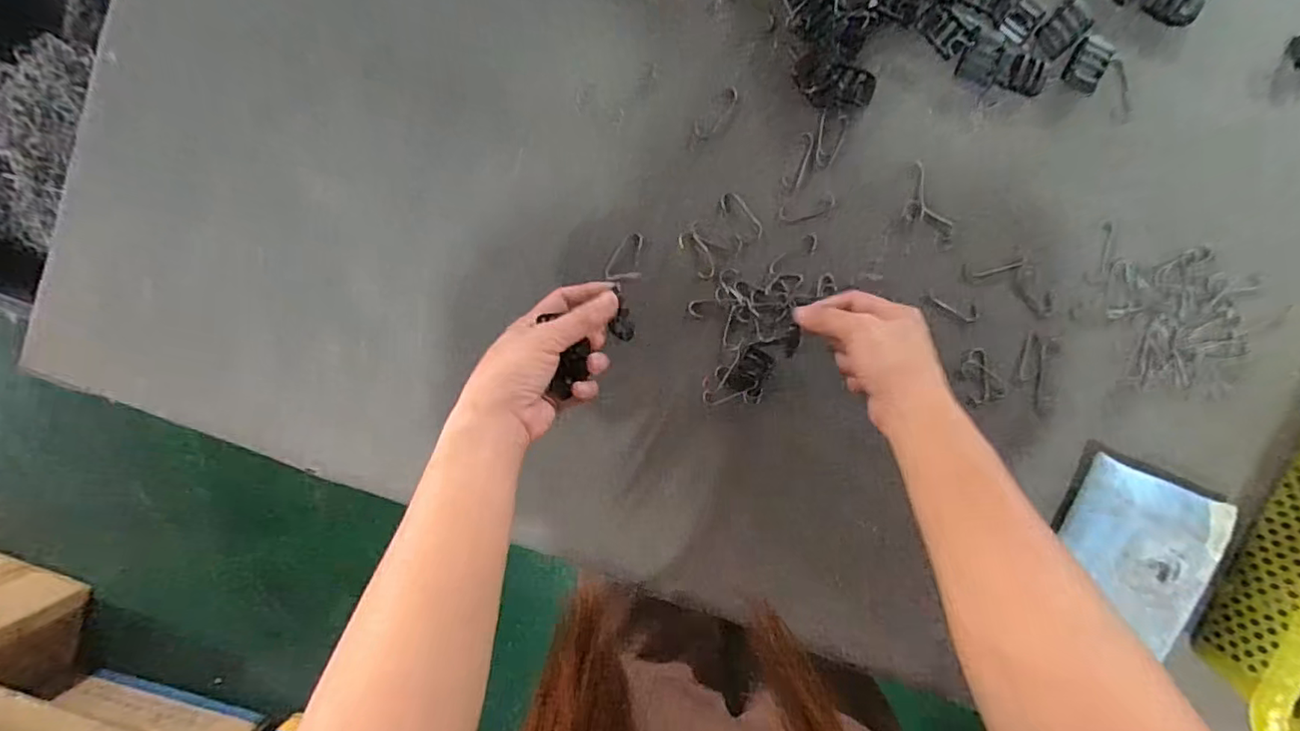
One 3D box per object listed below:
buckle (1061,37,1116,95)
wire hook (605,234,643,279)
[{"bbox_3d":[0.326,-0.224,0.426,0.026,0.004,0.040,31,96,-1],"label":"buckle"},{"bbox_3d":[-0.021,-0.087,0.458,0.029,0.004,0.037,3,96,3],"label":"wire hook"}]

